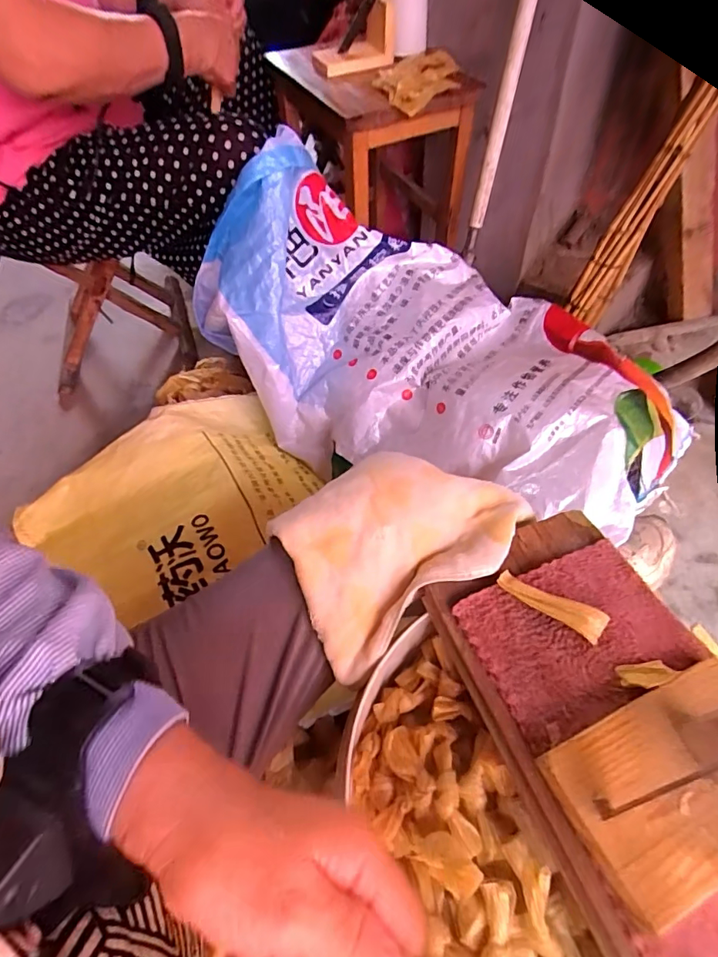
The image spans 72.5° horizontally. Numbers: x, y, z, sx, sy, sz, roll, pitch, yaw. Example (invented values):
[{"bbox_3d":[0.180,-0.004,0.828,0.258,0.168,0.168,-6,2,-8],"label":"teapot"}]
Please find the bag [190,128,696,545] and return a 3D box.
[{"bbox_3d":[0.112,-0.192,0.658,0.668,0.297,0.332,24,60,19],"label":"bag"}]

